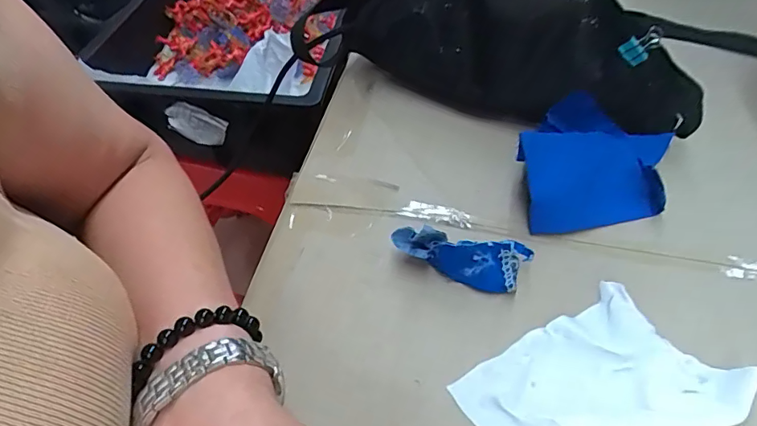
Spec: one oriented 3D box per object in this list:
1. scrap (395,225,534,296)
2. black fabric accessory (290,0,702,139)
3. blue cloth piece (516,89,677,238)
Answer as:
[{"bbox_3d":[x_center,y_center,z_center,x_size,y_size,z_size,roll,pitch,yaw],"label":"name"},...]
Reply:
[{"bbox_3d":[0.050,0.028,0.301,0.081,0.030,0.023,5,49,4],"label":"scrap"},{"bbox_3d":[0.091,-0.136,0.401,0.324,0.103,0.077,18,52,15],"label":"black fabric accessory"},{"bbox_3d":[0.149,-0.032,0.345,0.104,0.043,0.108,13,51,11],"label":"blue cloth piece"}]

